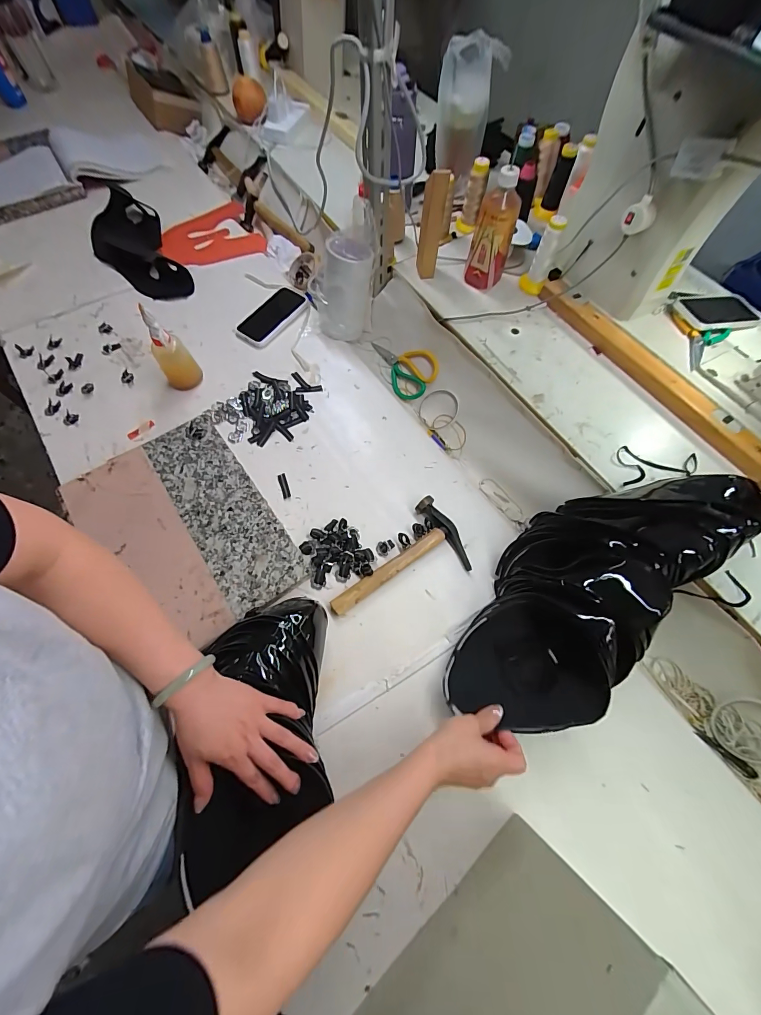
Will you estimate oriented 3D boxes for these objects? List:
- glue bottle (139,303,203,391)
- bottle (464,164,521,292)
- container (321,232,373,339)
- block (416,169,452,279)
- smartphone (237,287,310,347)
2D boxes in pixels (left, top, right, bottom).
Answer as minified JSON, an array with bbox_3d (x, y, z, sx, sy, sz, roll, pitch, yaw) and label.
[{"bbox_3d":[-0.392,-0.289,0.713,0.062,0.155,0.053,-33,69,-16],"label":"glue bottle"},{"bbox_3d":[0.208,-0.505,0.698,0.071,0.180,0.064,19,67,8],"label":"bottle"},{"bbox_3d":[-0.072,-0.443,0.776,0.115,0.168,0.110,0,64,-2],"label":"container"},{"bbox_3d":[0.092,-0.519,0.705,0.042,0.171,0.041,6,66,3],"label":"block"},{"bbox_3d":[-0.239,-0.429,0.847,0.091,0.016,0.165,35,68,14],"label":"smartphone"}]

